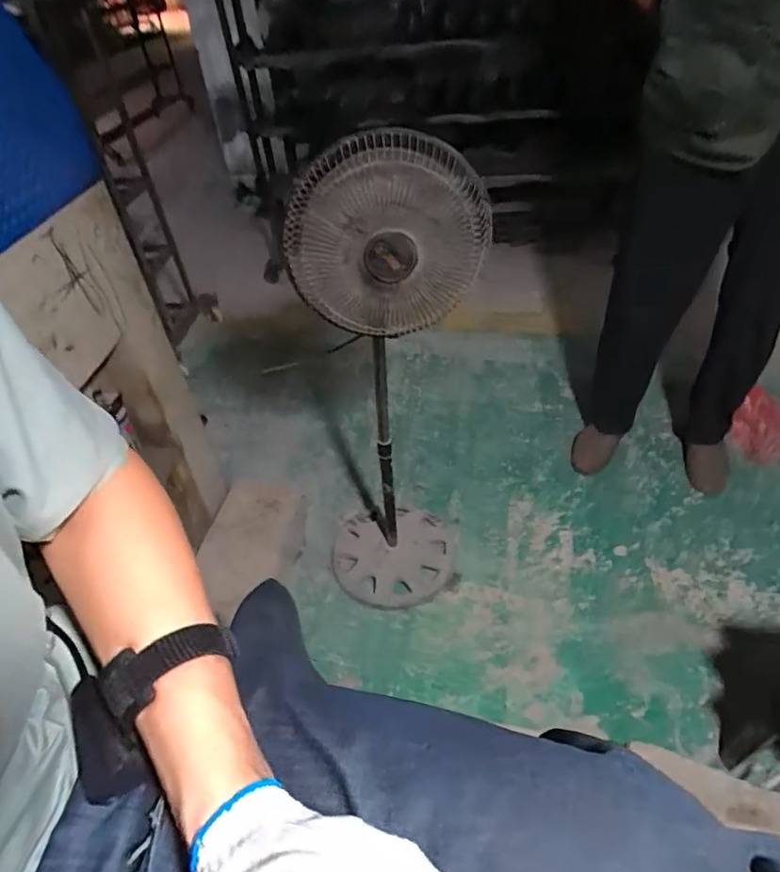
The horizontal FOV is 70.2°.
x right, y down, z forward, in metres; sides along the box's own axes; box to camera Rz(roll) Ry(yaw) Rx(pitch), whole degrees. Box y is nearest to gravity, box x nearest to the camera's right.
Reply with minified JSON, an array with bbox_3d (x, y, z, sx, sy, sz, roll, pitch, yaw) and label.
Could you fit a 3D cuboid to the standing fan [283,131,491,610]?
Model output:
[{"bbox_3d":[-0.016,-0.034,1.035,0.277,0.949,0.339,-16,39,-10],"label":"standing fan"}]

